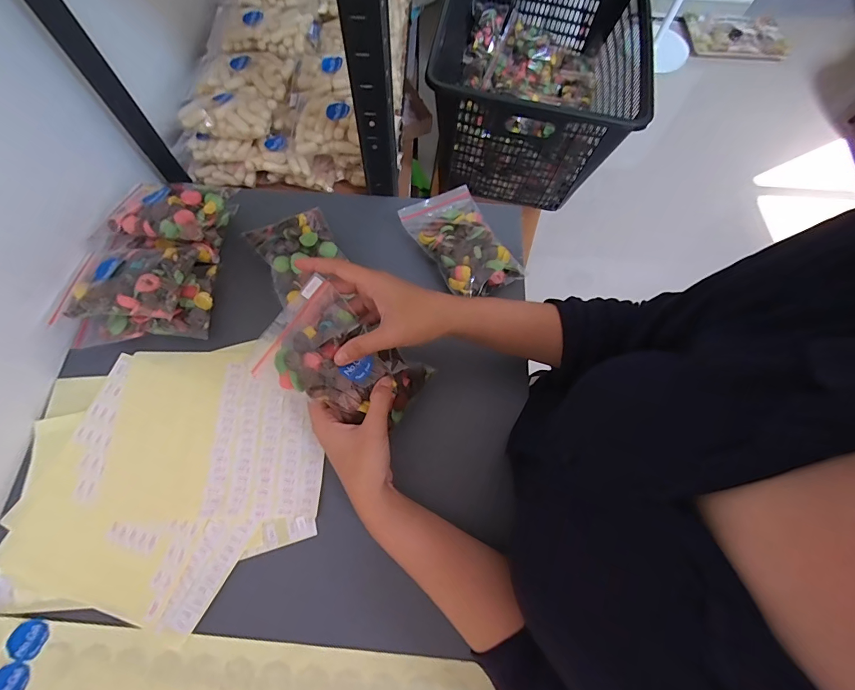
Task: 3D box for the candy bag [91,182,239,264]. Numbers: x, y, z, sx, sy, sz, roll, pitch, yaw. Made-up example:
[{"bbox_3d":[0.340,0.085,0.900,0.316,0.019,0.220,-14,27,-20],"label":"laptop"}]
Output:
[{"bbox_3d":[-0.287,-0.146,0.429,0.133,0.041,0.092,6,69,0],"label":"candy bag"}]

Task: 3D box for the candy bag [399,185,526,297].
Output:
[{"bbox_3d":[0.040,-0.124,0.457,0.091,0.025,0.142,-27,73,-12],"label":"candy bag"}]

